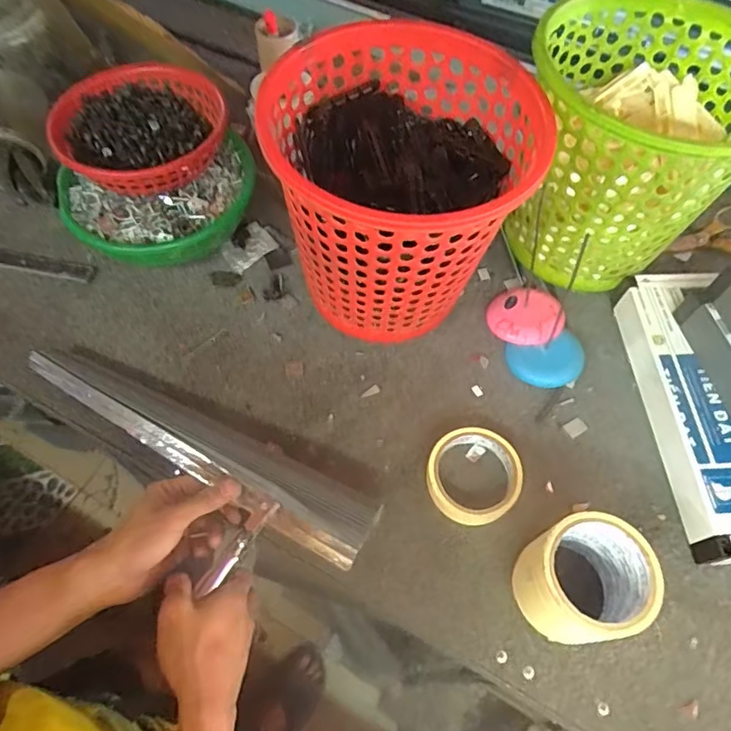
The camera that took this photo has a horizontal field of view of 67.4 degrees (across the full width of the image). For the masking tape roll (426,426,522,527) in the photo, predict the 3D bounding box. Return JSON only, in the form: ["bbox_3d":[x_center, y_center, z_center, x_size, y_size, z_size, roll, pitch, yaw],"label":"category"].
[{"bbox_3d":[0.110,0.111,0.554,0.095,0.023,0.091,1,60,-1],"label":"masking tape roll"}]

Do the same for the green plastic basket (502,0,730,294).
[{"bbox_3d":[0.285,-0.230,0.616,0.232,0.242,0.232,15,61,7],"label":"green plastic basket"}]

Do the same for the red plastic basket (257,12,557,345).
[{"bbox_3d":[0.041,-0.161,0.553,0.226,0.226,0.234,-8,61,-6],"label":"red plastic basket"}]

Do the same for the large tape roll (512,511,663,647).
[{"bbox_3d":[0.184,0.185,0.471,0.091,0.098,0.090,1,60,-1],"label":"large tape roll"}]

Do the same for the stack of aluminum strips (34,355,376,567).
[{"bbox_3d":[-0.171,0.079,0.543,0.381,0.057,0.065,25,63,12],"label":"stack of aluminum strips"}]

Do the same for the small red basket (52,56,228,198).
[{"bbox_3d":[-0.241,-0.256,0.606,0.159,0.068,0.185,31,64,15],"label":"small red basket"}]

